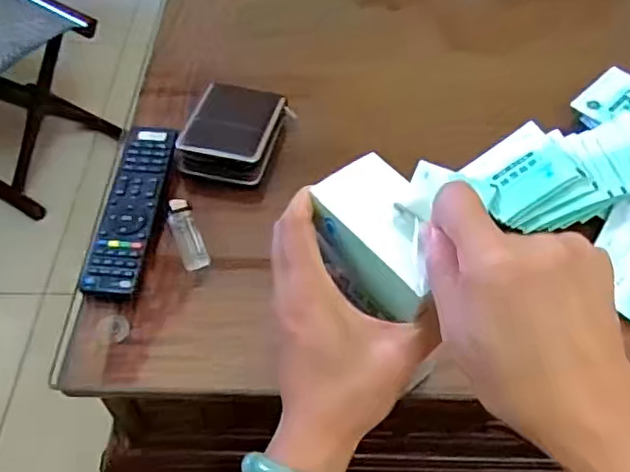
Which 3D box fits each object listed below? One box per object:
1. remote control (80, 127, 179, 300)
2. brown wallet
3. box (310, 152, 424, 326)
[{"bbox_3d":[-0.156,-0.027,0.520,0.046,0.022,0.169,5,53,2],"label":"remote control"},{"bbox_3d":[-0.077,-0.099,0.571,0.079,0.028,0.102,14,54,9],"label":"brown wallet"},{"bbox_3d":[0.038,0.004,0.345,0.055,0.043,0.089,-30,60,-22],"label":"box"}]

